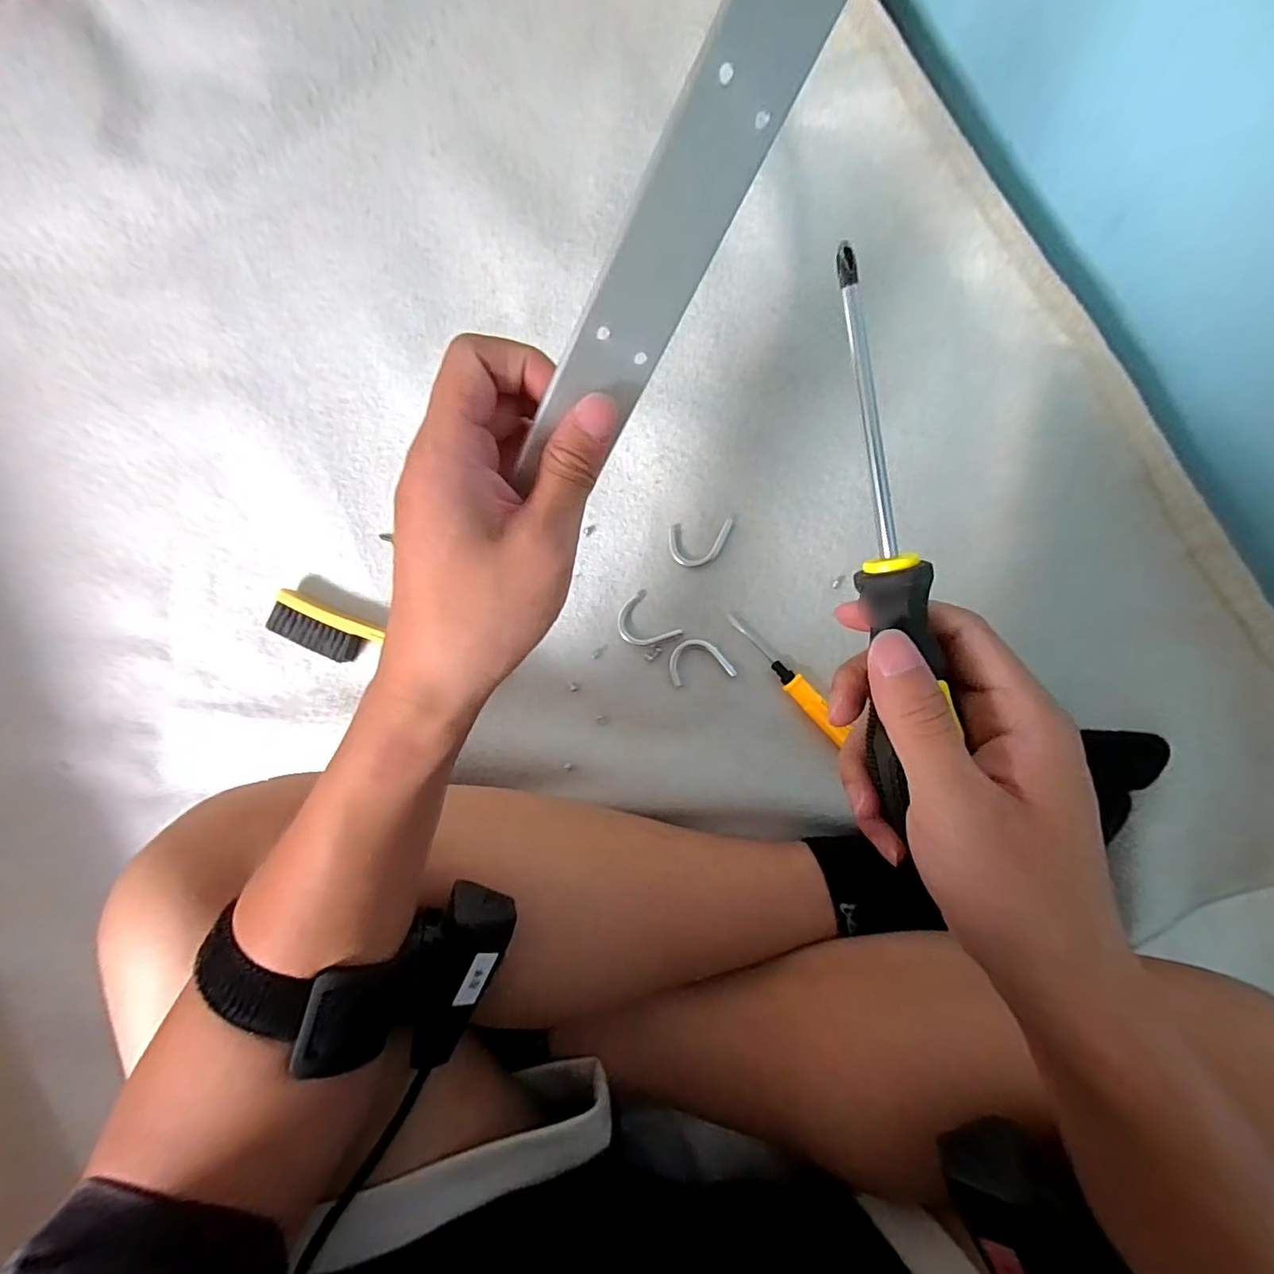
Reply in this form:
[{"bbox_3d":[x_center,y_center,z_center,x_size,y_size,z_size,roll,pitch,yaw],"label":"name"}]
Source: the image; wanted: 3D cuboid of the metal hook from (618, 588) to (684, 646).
[{"bbox_3d":[0.005,-0.008,0.379,0.033,0.004,0.042,-41,83,1],"label":"metal hook"}]

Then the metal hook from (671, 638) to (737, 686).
[{"bbox_3d":[0.044,0.016,0.372,0.043,0.004,0.030,-11,84,4],"label":"metal hook"}]

